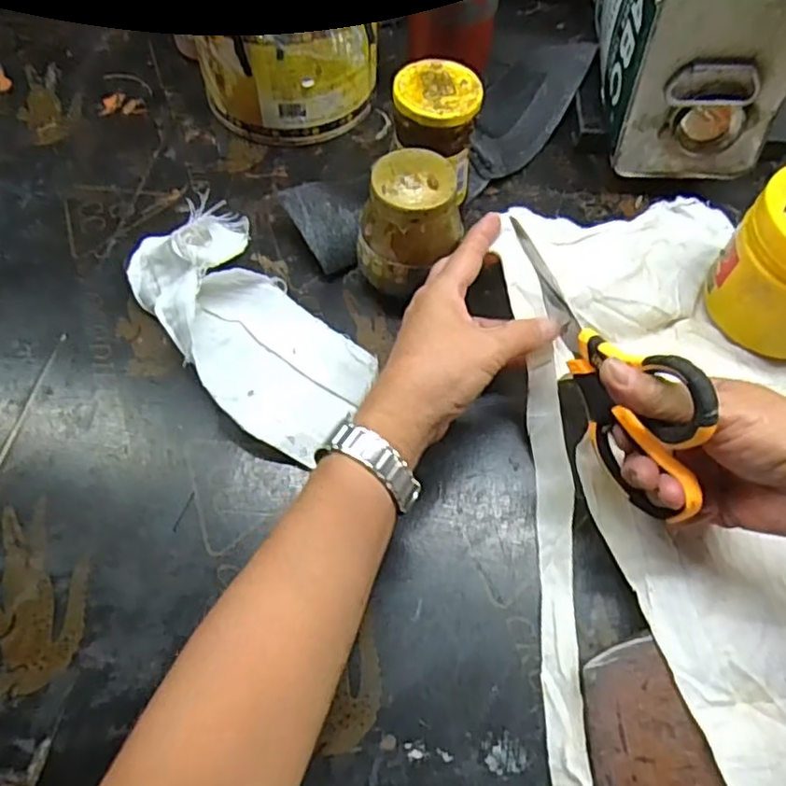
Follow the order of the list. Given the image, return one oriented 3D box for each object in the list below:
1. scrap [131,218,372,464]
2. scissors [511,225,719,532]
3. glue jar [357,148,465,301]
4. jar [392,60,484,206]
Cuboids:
[{"bbox_3d":[-0.097,-0.051,0.432,0.098,0.054,0.201,-35,68,-18],"label":"scrap"},{"bbox_3d":[0.114,-0.025,0.362,0.023,0.082,0.196,-17,59,-10],"label":"scissors"},{"bbox_3d":[0.011,-0.107,0.442,0.066,0.095,0.061,0,61,0],"label":"glue jar"},{"bbox_3d":[0.029,-0.179,0.473,0.057,0.100,0.052,0,61,0],"label":"jar"}]

